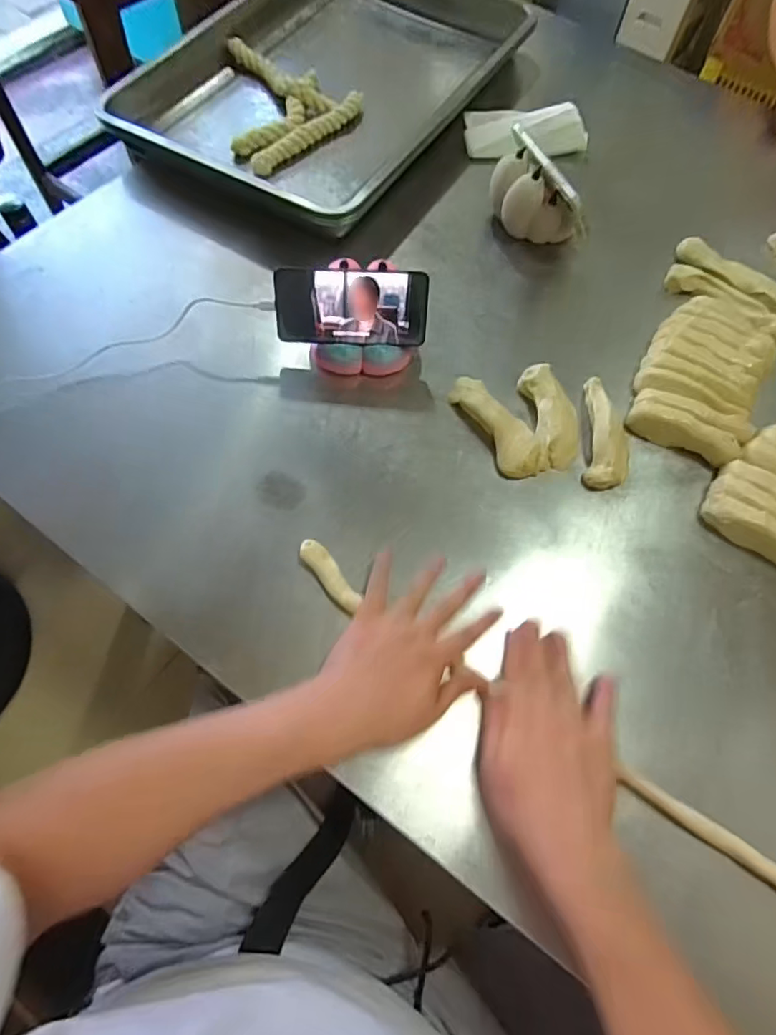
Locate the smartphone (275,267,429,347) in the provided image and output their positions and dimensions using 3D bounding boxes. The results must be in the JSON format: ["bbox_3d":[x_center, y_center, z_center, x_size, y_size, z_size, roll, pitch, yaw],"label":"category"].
[{"bbox_3d":[-0.039,-0.228,0.578,0.162,0.076,0.005,1,33,-3],"label":"smartphone"}]

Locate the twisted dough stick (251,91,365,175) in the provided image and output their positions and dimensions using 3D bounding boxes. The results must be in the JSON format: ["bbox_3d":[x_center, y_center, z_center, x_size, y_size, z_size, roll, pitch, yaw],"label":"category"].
[{"bbox_3d":[-0.116,-0.553,0.766,0.032,0.025,0.210,41,71,14],"label":"twisted dough stick"}]

